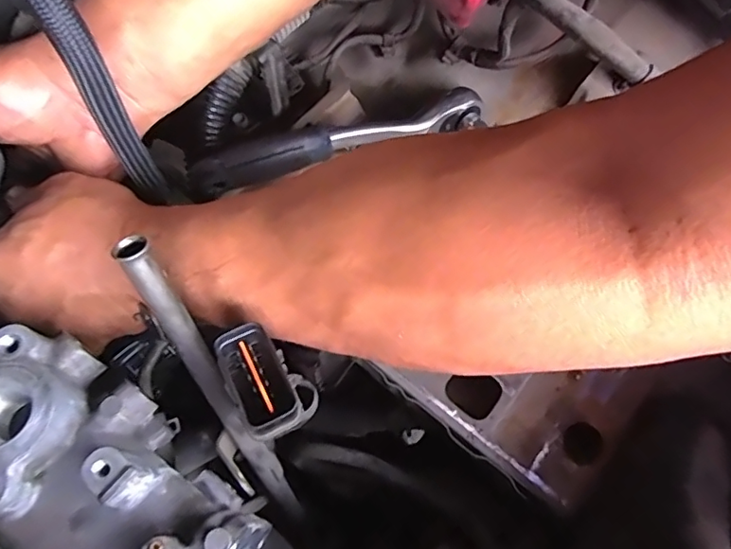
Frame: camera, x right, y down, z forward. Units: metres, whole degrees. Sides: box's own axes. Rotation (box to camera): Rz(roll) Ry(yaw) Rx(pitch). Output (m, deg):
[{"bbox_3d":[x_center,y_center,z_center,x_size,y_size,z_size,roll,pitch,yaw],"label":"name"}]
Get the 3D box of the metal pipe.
[{"bbox_3d":[-0.066,0.071,0.268,0.013,0.224,0.012,-23,44,-11],"label":"metal pipe"}]

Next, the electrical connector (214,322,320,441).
[{"bbox_3d":[-0.041,0.044,0.219,0.029,0.022,0.047,-31,72,-14],"label":"electrical connector"}]

